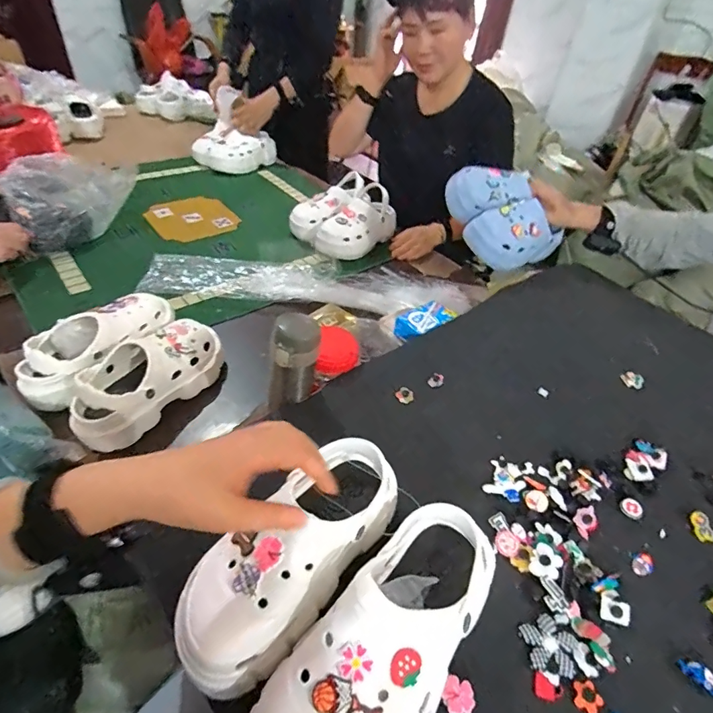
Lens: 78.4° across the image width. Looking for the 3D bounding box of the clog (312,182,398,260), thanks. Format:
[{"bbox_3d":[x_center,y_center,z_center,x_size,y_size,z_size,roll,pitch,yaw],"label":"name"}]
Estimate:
[{"bbox_3d":[-0.003,-0.346,1.117,0.108,0.125,0.236,36,50,28],"label":"clog"}]

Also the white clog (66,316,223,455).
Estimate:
[{"bbox_3d":[-0.328,0.031,0.694,0.117,0.079,0.263,20,44,14],"label":"white clog"}]

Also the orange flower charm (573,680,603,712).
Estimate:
[{"bbox_3d":[0.205,0.302,0.386,0.025,0.004,0.025,4,42,-4],"label":"orange flower charm"}]

